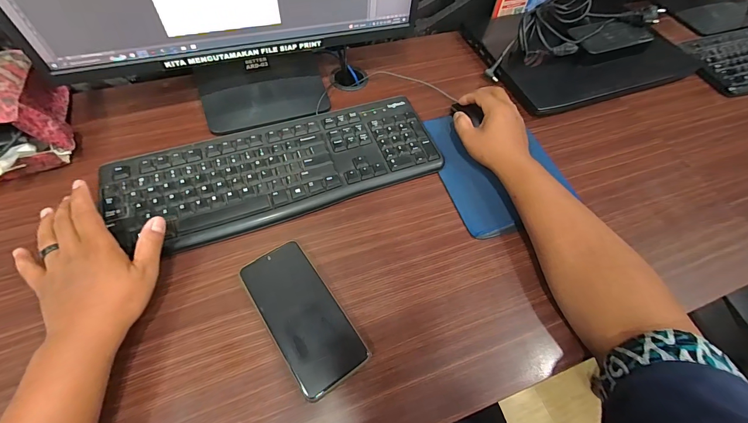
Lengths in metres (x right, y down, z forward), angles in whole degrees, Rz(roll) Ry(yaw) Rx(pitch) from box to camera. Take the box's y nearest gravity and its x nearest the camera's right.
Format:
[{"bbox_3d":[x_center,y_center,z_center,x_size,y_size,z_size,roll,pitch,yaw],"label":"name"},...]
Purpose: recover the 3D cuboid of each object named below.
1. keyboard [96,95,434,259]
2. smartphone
[{"bbox_3d":[-0.122,-0.061,0.464,0.422,0.017,0.156,-16,62,-13],"label":"keyboard"},{"bbox_3d":[-0.079,0.111,0.374,0.074,0.013,0.161,-30,66,-20],"label":"smartphone"}]

